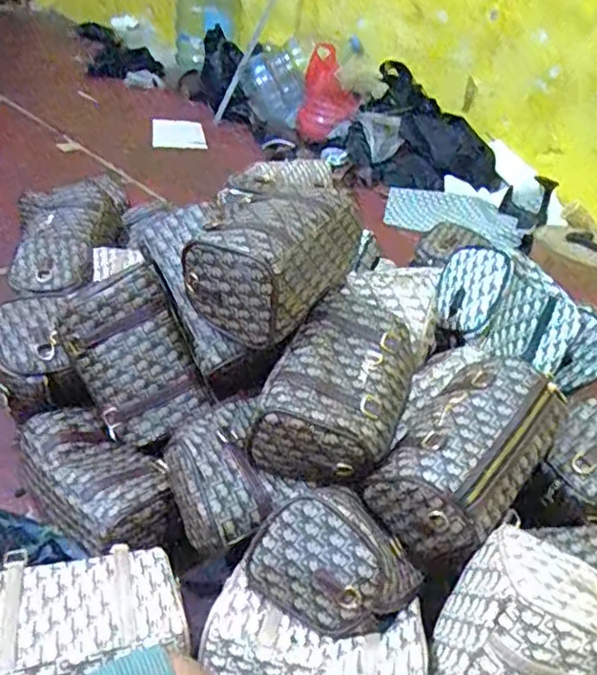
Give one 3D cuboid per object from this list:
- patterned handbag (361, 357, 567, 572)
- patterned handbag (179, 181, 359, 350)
[{"bbox_3d":[0.187,0.129,0.714,0.140,0.125,0.233,34,57,26],"label":"patterned handbag"},{"bbox_3d":[-0.021,-0.095,0.762,0.130,0.112,0.206,24,37,24],"label":"patterned handbag"}]

